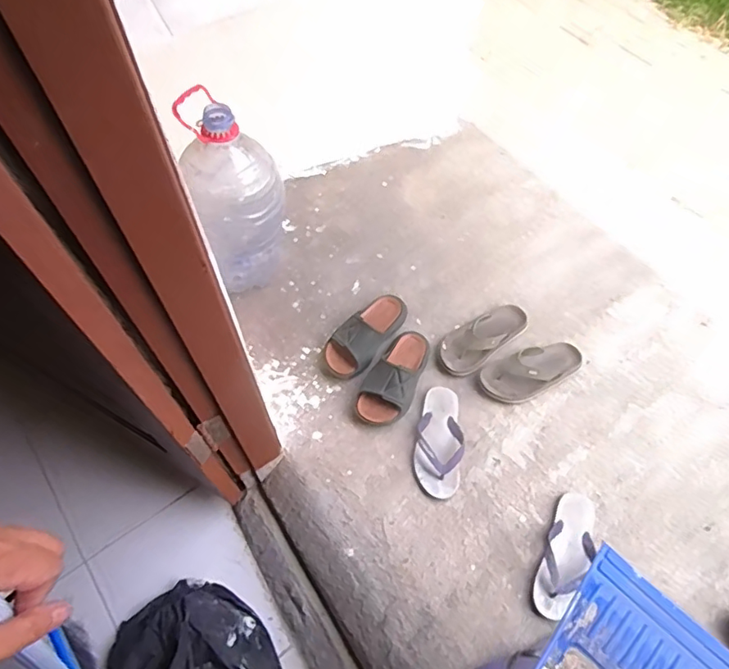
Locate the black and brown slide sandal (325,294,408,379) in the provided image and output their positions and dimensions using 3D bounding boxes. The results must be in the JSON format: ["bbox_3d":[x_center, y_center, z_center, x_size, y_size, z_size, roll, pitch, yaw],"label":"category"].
[{"bbox_3d":[0.006,-0.005,1.286,0.100,0.053,0.265,33,64,19],"label":"black and brown slide sandal"}]

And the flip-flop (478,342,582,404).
[{"bbox_3d":[0.405,0.087,1.271,0.269,0.048,0.109,-19,60,-11],"label":"flip-flop"}]

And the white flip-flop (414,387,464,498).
[{"bbox_3d":[0.164,0.227,1.167,0.099,0.032,0.254,6,58,5],"label":"white flip-flop"}]

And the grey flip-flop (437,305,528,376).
[{"bbox_3d":[0.296,-0.004,1.316,0.276,0.048,0.110,-35,64,-19],"label":"grey flip-flop"}]

